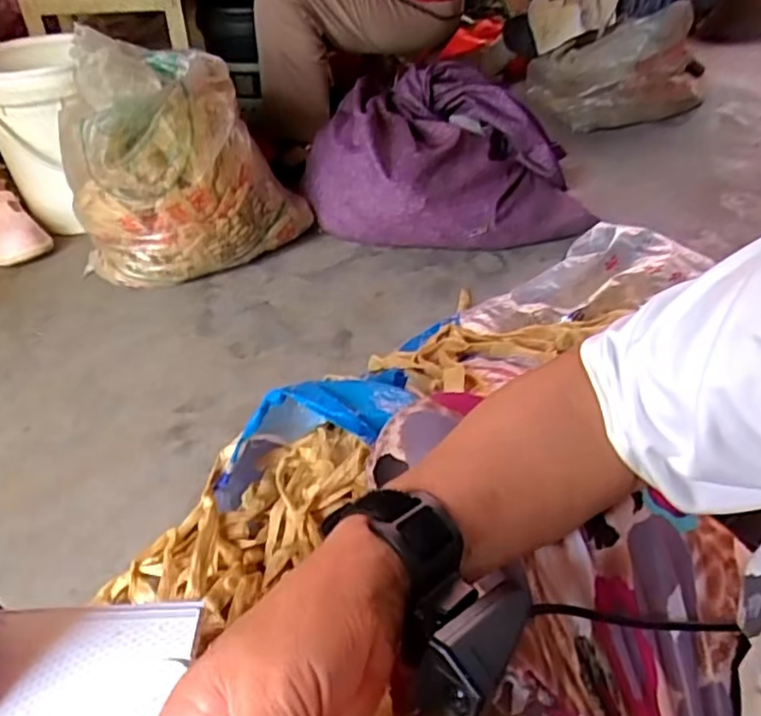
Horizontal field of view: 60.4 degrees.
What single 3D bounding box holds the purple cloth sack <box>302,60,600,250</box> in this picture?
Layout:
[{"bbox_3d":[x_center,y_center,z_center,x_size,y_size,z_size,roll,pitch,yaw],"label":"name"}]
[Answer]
[{"bbox_3d":[0.140,-0.425,1.418,0.591,0.262,0.365,-5,40,-3],"label":"purple cloth sack"}]

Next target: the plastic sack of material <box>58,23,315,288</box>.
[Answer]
[{"bbox_3d":[-0.378,-0.373,1.272,0.437,0.397,0.275,-12,41,-11],"label":"plastic sack of material"}]

